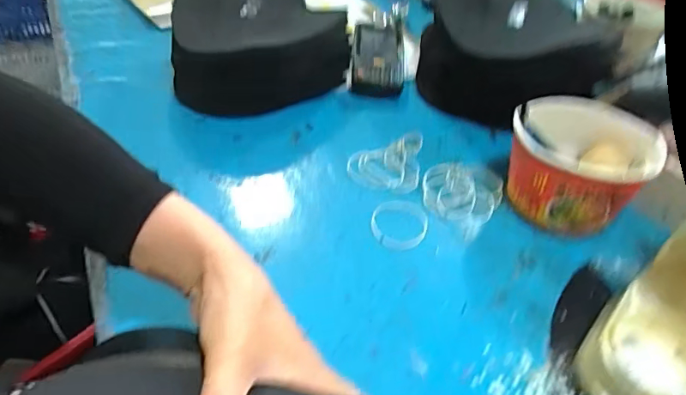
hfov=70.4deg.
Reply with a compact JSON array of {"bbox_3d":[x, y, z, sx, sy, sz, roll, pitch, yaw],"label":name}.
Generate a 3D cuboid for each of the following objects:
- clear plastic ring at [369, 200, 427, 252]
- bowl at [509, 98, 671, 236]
[{"bbox_3d":[0.052,0.024,0.445,0.051,0.004,0.061,8,43,4],"label":"clear plastic ring"},{"bbox_3d":[0.216,-0.030,0.459,0.119,0.087,0.117,2,43,-2],"label":"bowl"}]

